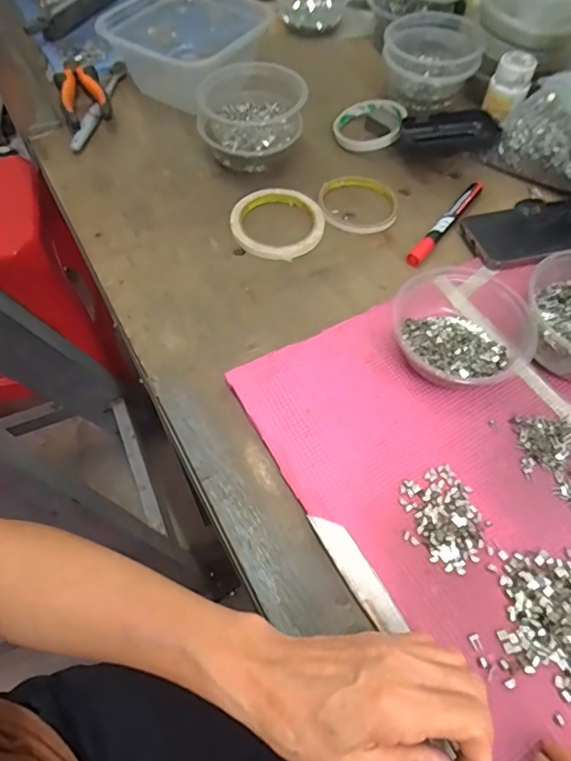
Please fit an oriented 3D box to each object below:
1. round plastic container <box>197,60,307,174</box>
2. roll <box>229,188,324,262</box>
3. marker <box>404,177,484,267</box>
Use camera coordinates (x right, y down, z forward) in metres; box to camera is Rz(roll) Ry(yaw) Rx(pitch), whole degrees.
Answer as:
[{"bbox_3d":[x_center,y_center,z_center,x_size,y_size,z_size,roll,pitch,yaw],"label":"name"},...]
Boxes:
[{"bbox_3d":[-0.039,-0.296,0.586,0.113,0.075,0.111,1,58,-1],"label":"round plastic container"},{"bbox_3d":[-0.008,-0.169,0.552,0.096,0.009,0.102,1,58,-1],"label":"roll"},{"bbox_3d":[0.170,-0.168,0.549,0.016,0.012,0.149,34,63,18],"label":"marker"}]

